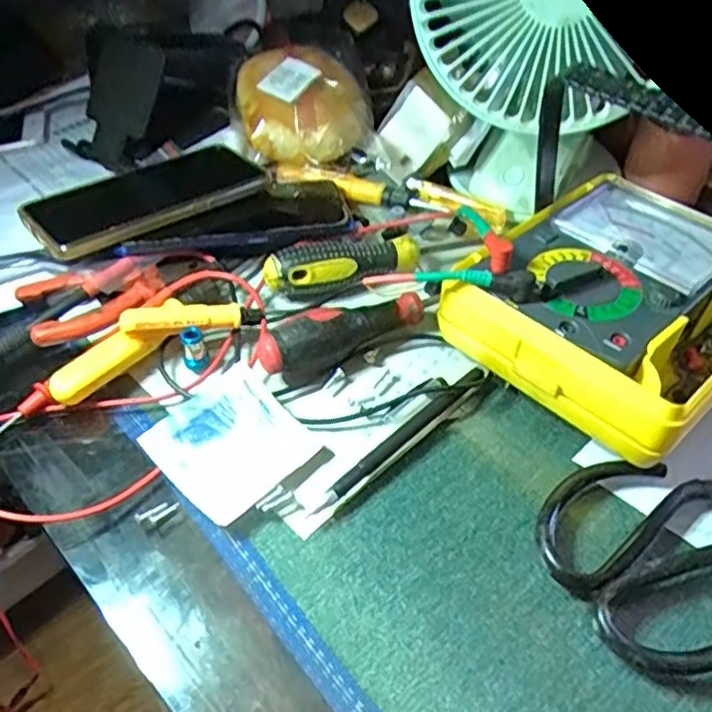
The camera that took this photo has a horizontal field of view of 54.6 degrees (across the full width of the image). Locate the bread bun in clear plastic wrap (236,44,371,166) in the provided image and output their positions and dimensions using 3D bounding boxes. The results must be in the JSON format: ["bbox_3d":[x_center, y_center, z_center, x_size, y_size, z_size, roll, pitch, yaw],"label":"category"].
[{"bbox_3d":[-0.043,-0.197,0.532,0.093,0.051,0.093,-13,50,-14],"label":"bread bun in clear plastic wrap"}]

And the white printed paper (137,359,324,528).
[{"bbox_3d":[-0.062,0.043,0.365,0.066,0.024,0.079,35,55,28],"label":"white printed paper"}]

